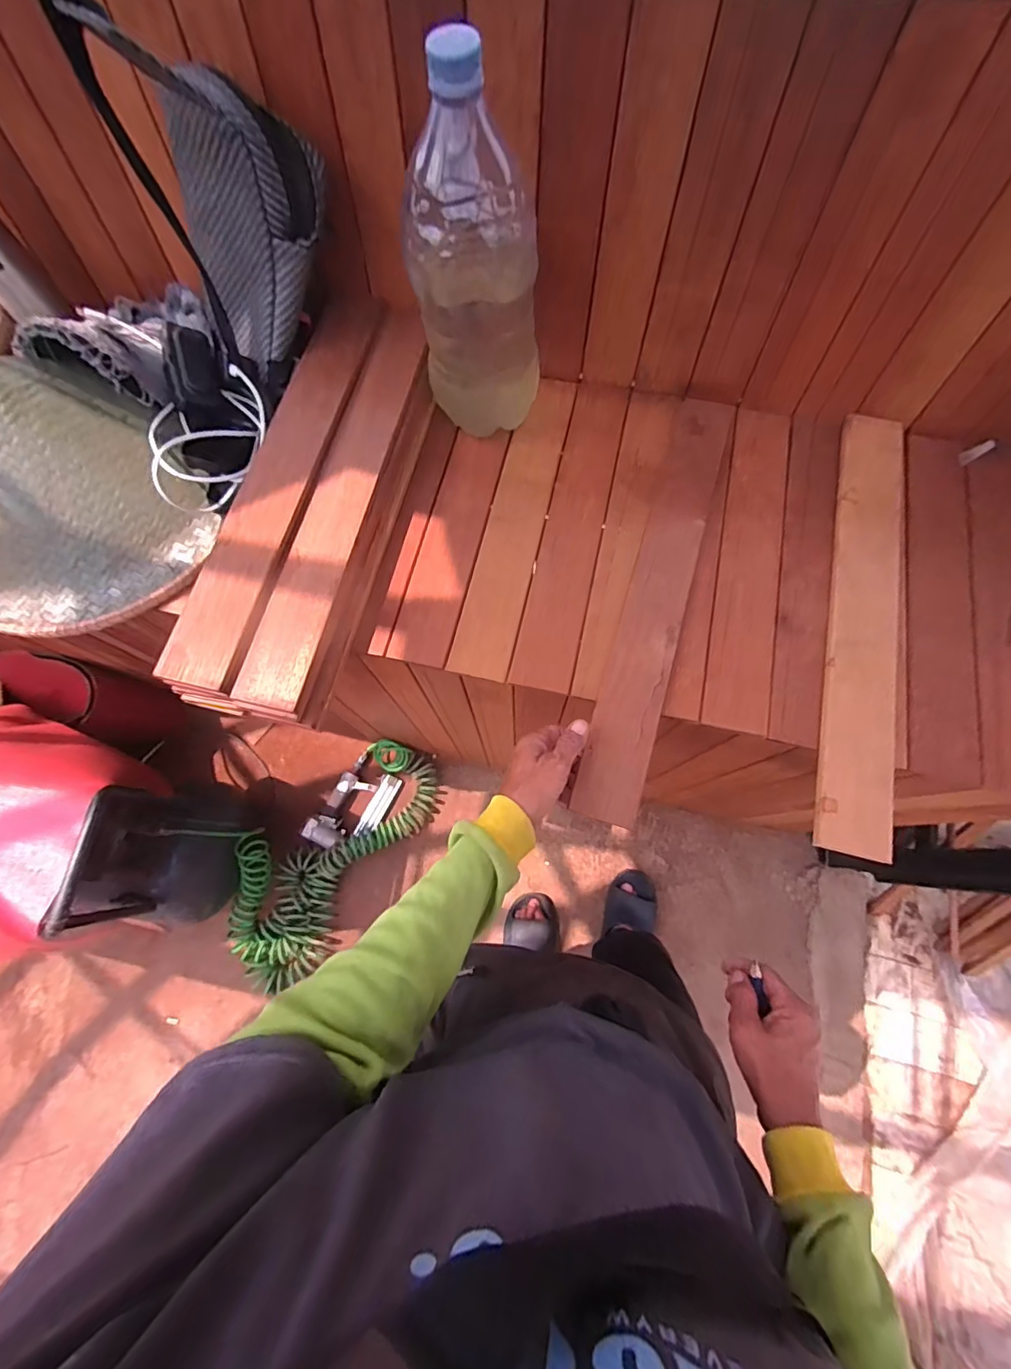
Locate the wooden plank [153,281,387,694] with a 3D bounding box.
[{"bbox_3d":[-0.239,-0.236,0.556,0.066,0.020,0.504,13,74,5],"label":"wooden plank"}]

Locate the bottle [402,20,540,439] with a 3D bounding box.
[{"bbox_3d":[-0.030,-0.382,0.511,0.104,0.306,0.090,40,78,12],"label":"bottle"}]

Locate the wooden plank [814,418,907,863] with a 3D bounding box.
[{"bbox_3d":[0.388,-0.080,0.551,0.075,0.013,0.509,13,74,6],"label":"wooden plank"}]

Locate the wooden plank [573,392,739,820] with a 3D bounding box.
[{"bbox_3d":[0.171,-0.111,0.563,0.066,0.014,0.522,17,73,7],"label":"wooden plank"}]

